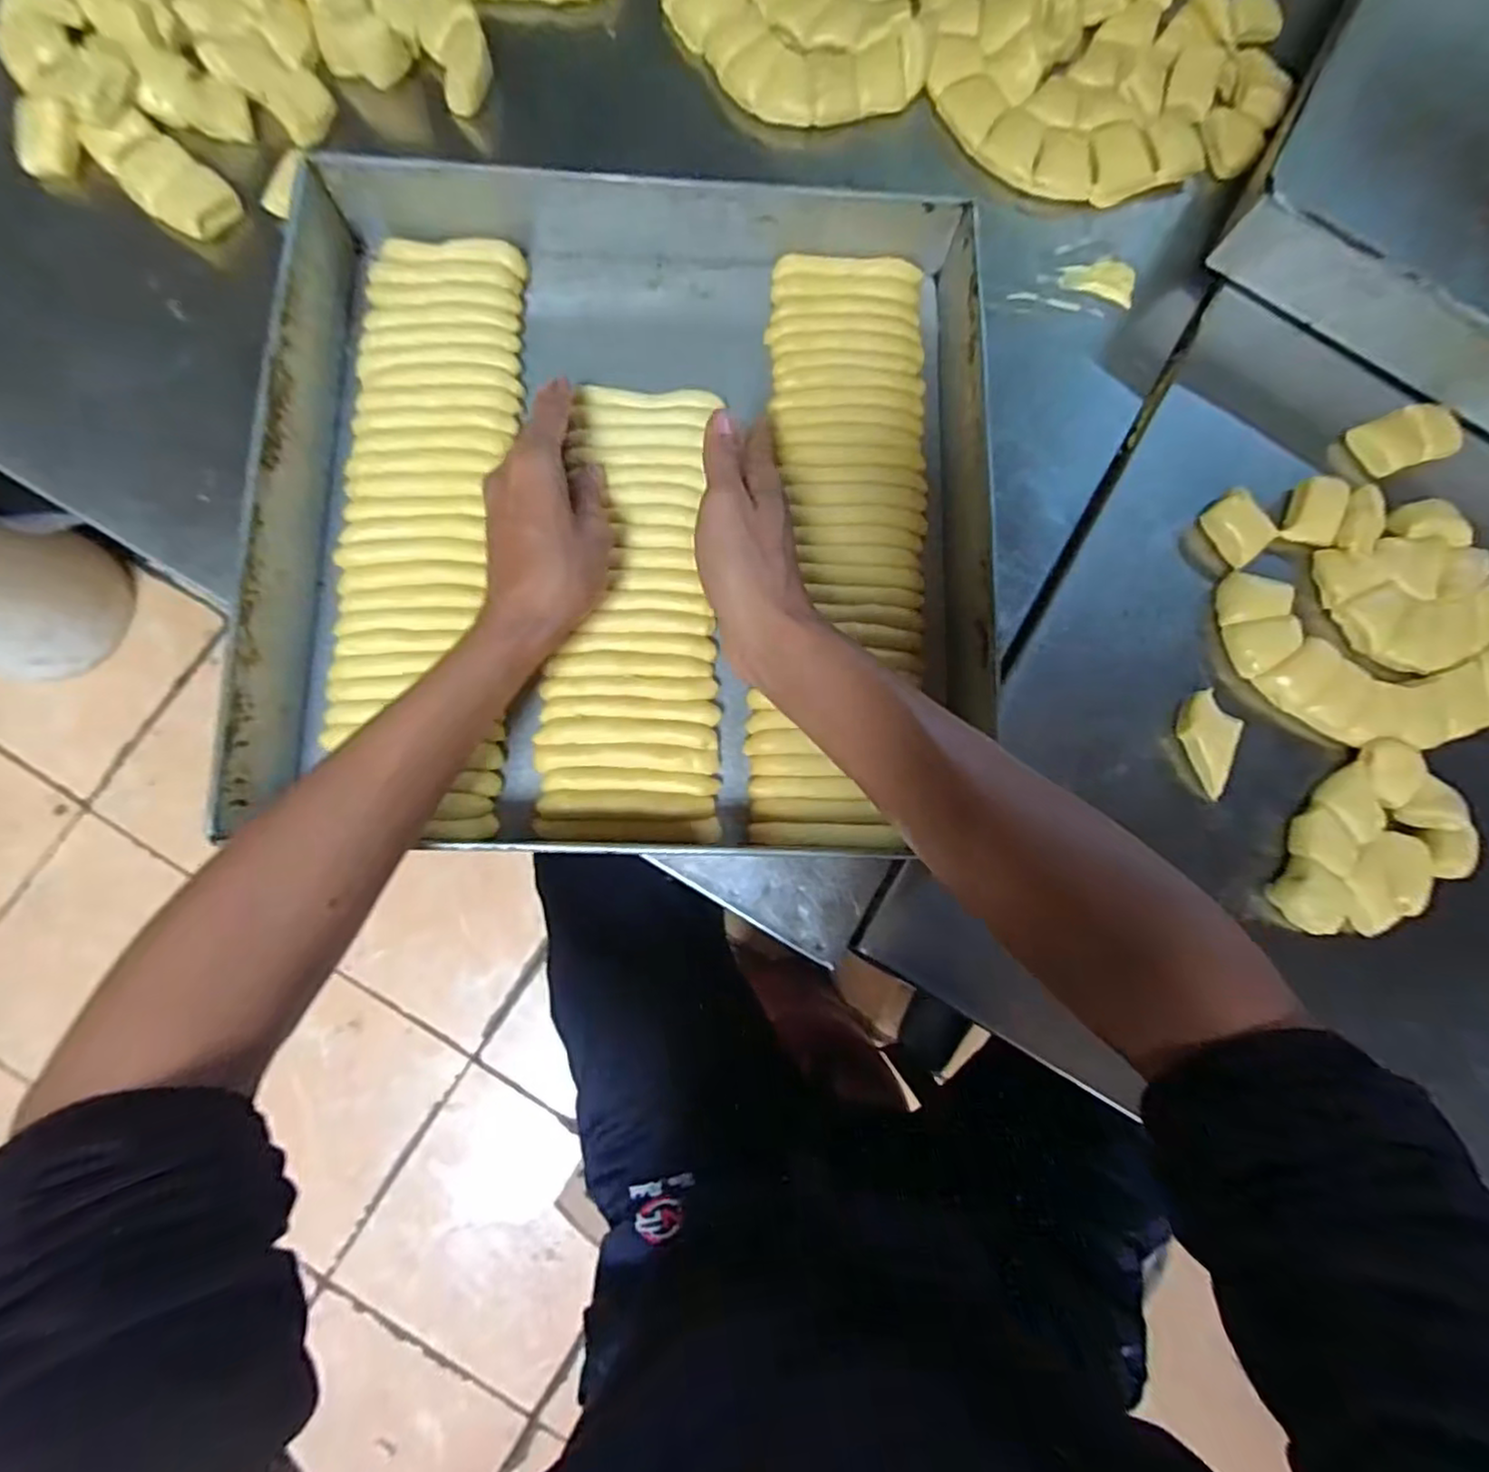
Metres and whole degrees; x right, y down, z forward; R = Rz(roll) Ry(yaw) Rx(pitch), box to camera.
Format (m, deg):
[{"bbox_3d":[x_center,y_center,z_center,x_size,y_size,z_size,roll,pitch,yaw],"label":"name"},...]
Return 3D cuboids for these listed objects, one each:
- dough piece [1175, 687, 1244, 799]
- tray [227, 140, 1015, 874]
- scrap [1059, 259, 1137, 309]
[{"bbox_3d":[0.295,0.005,0.440,0.034,0.017,0.062,14,82,-2],"label":"dough piece"},{"bbox_3d":[-0.064,-0.141,0.425,0.408,0.069,0.413,1,84,-2],"label":"tray"},{"bbox_3d":[0.254,-0.328,0.490,0.053,0.005,0.033,18,82,-1],"label":"scrap"}]

